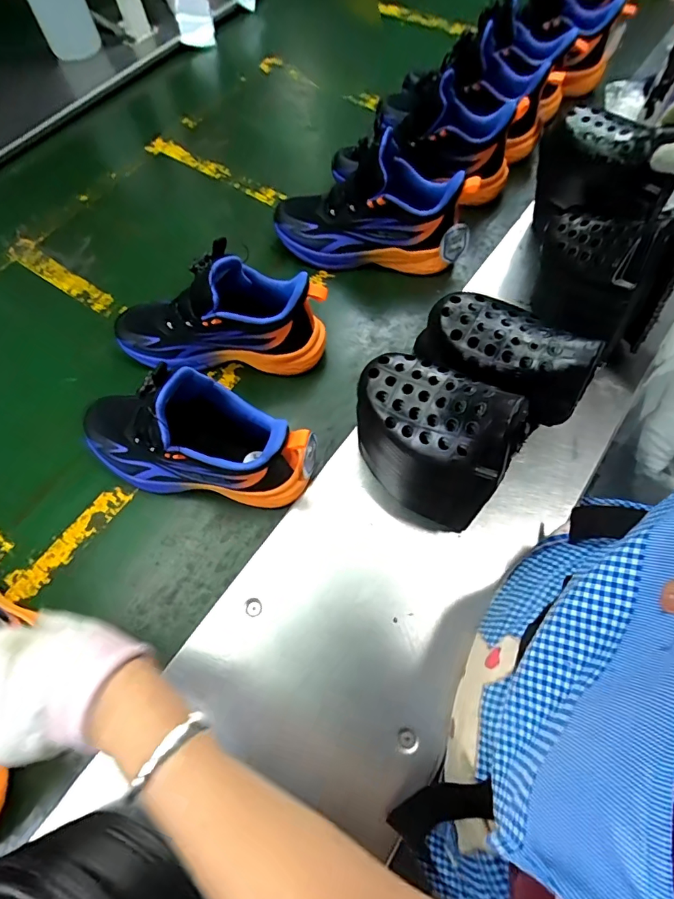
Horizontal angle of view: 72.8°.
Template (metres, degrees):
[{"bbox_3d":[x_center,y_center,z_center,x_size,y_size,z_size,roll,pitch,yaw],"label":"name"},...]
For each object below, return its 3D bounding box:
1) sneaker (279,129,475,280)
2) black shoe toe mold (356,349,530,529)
[{"bbox_3d":[0.042,-0.324,0.604,0.257,0.133,0.088,2,64,4],"label":"sneaker"},{"bbox_3d":[0.085,-0.007,0.427,0.085,0.175,0.149,-37,68,-15],"label":"black shoe toe mold"}]

